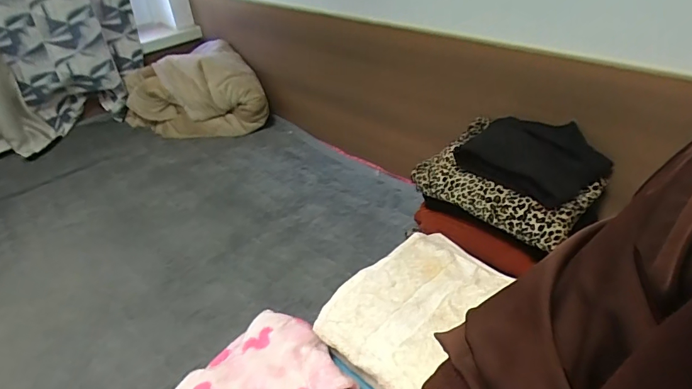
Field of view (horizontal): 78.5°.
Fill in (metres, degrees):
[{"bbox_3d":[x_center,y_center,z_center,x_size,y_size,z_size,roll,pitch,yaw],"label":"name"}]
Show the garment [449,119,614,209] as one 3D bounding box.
[{"bbox_3d":[0.364,-0.076,0.818,0.236,0.075,0.211,-30,43,-30],"label":"garment"}]

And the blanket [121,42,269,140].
[{"bbox_3d":[-0.561,-0.384,1.586,0.543,0.274,0.227,1,37,6],"label":"blanket"}]

